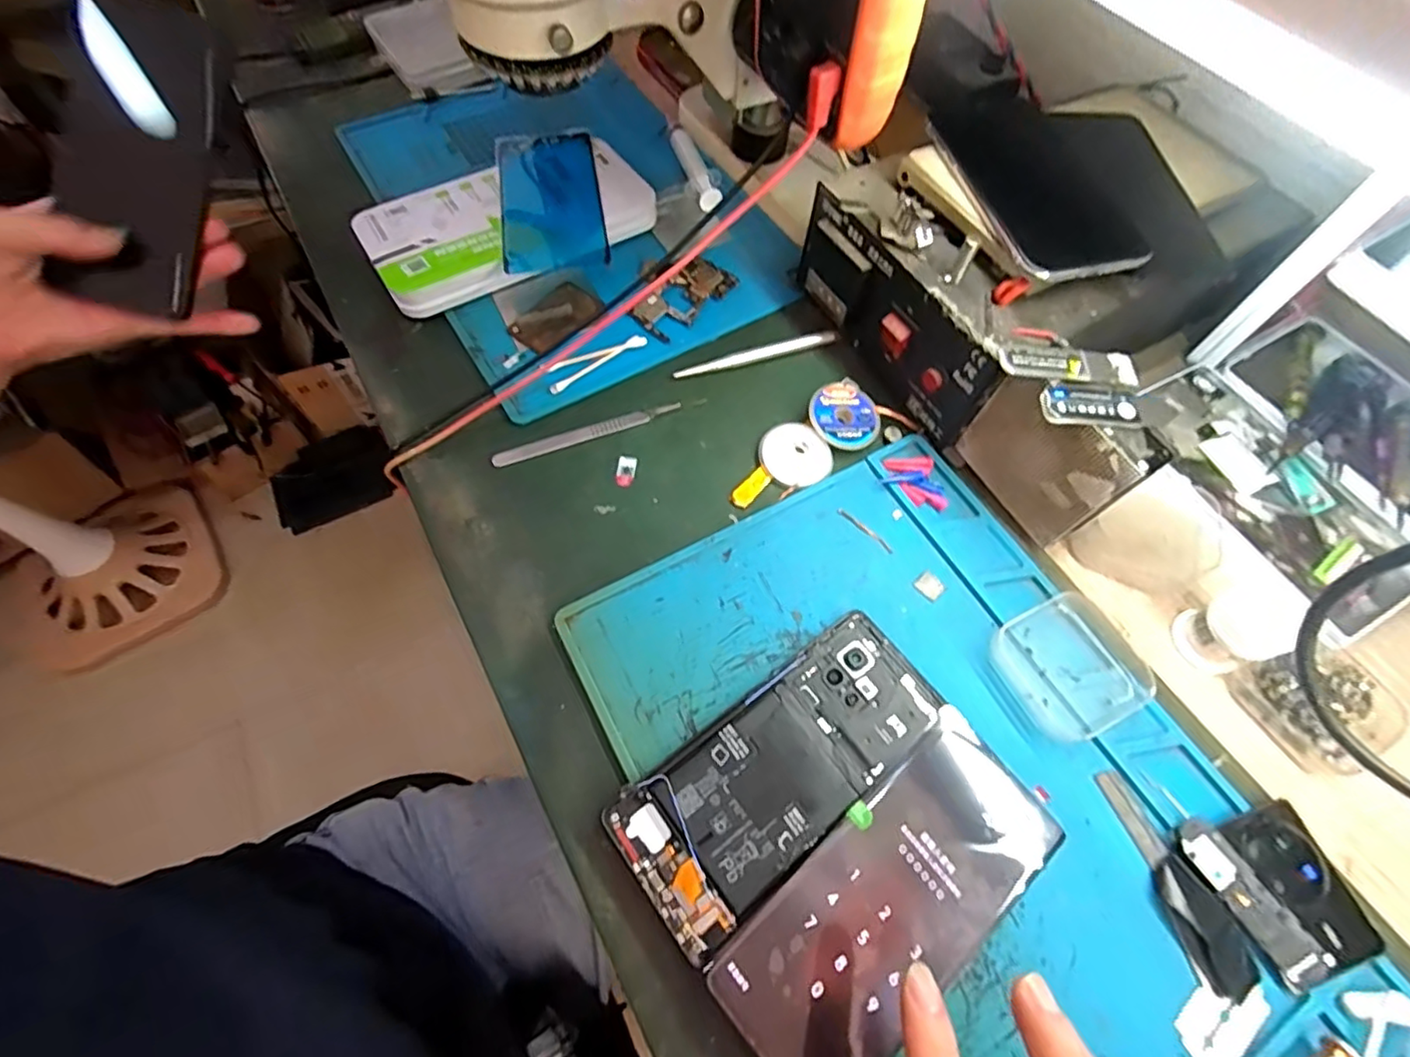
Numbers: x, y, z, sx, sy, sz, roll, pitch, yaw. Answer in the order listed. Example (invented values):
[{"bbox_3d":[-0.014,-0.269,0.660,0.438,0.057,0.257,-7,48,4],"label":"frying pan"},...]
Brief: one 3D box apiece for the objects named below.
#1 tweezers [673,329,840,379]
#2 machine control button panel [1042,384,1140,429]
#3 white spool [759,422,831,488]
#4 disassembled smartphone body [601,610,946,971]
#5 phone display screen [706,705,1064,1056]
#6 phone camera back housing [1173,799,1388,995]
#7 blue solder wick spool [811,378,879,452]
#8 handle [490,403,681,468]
[{"bbox_3d":[0.036,-0.119,0.413,0.116,0.004,0.011,-16,64,-9],"label":"tweezers"},{"bbox_3d":[0.181,-0.058,0.289,0.046,0.004,0.019,3,63,0],"label":"machine control button panel"},{"bbox_3d":[0.054,-0.046,0.373,0.039,0.009,0.043,-34,68,-17],"label":"white spool"},{"bbox_3d":[0.037,0.111,0.289,0.163,0.010,0.068,-36,69,-17],"label":"disassembled smartphone body"},{"bbox_3d":[0.082,0.159,0.263,0.160,0.004,0.071,-36,75,-20],"label":"phone display screen"},{"bbox_3d":[0.254,0.160,0.271,0.059,0.009,0.068,-16,64,-9],"label":"phone camera back housing"},{"bbox_3d":[0.087,-0.070,0.385,0.045,0.009,0.045,3,71,-10],"label":"blue solder wick spool"},{"bbox_3d":[-0.073,-0.060,0.381,0.118,0.005,0.010,-21,65,-11],"label":"handle"}]

